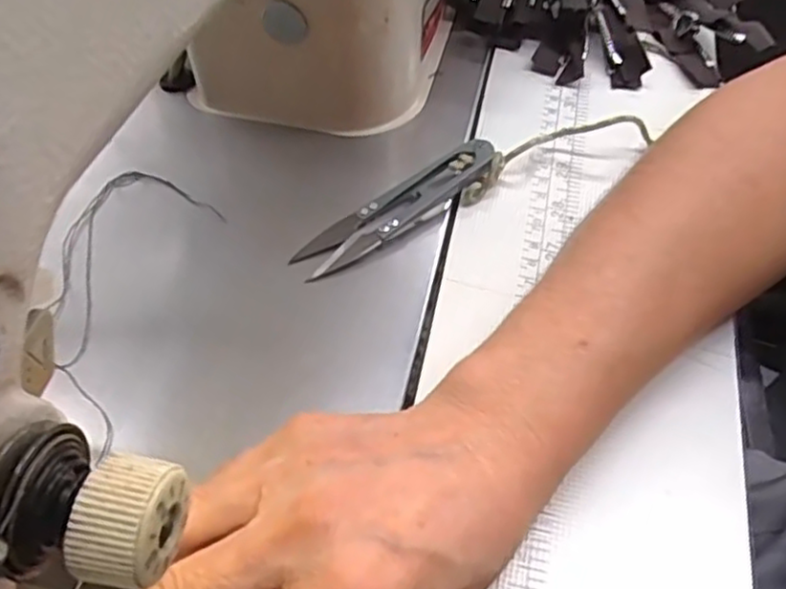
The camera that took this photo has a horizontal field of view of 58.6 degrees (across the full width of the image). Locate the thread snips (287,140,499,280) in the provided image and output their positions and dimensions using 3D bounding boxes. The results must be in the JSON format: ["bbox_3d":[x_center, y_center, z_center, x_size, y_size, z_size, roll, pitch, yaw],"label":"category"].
[{"bbox_3d":[0.001,-0.039,0.306,0.098,0.018,0.022,-32,61,-22],"label":"thread snips"}]

